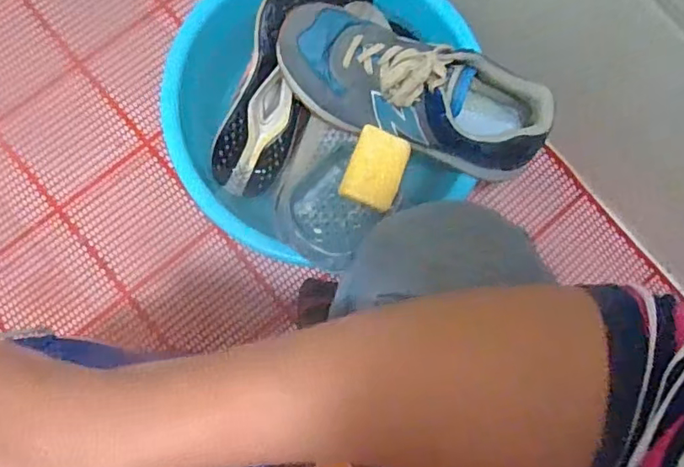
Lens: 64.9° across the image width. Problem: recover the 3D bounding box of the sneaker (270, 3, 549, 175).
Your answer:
[{"bbox_3d":[0.065,-0.136,0.510,0.265,0.089,0.086,23,79,0],"label":"sneaker"}]

